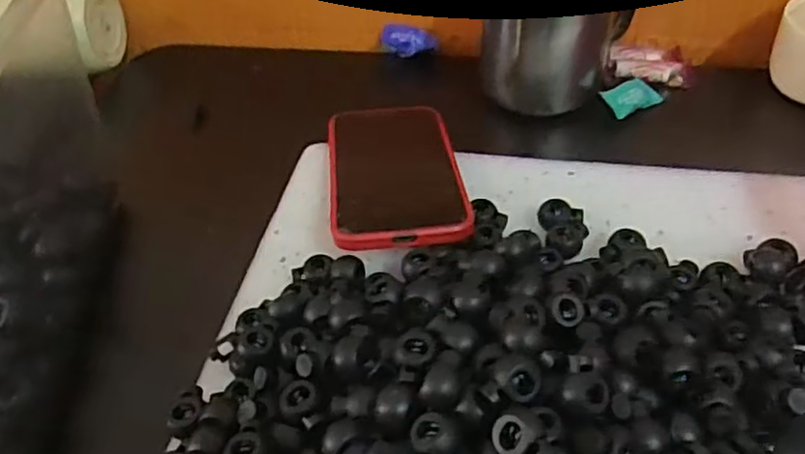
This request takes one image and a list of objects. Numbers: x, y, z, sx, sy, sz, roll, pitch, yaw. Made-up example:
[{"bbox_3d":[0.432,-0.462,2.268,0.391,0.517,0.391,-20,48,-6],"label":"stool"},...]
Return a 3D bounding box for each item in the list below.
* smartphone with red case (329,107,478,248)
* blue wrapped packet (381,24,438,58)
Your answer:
[{"bbox_3d":[-0.005,-0.034,0.376,0.068,0.007,0.137,-5,36,-3],"label":"smartphone with red case"},{"bbox_3d":[0.005,-0.133,0.486,0.038,0.019,0.011,0,46,6],"label":"blue wrapped packet"}]

